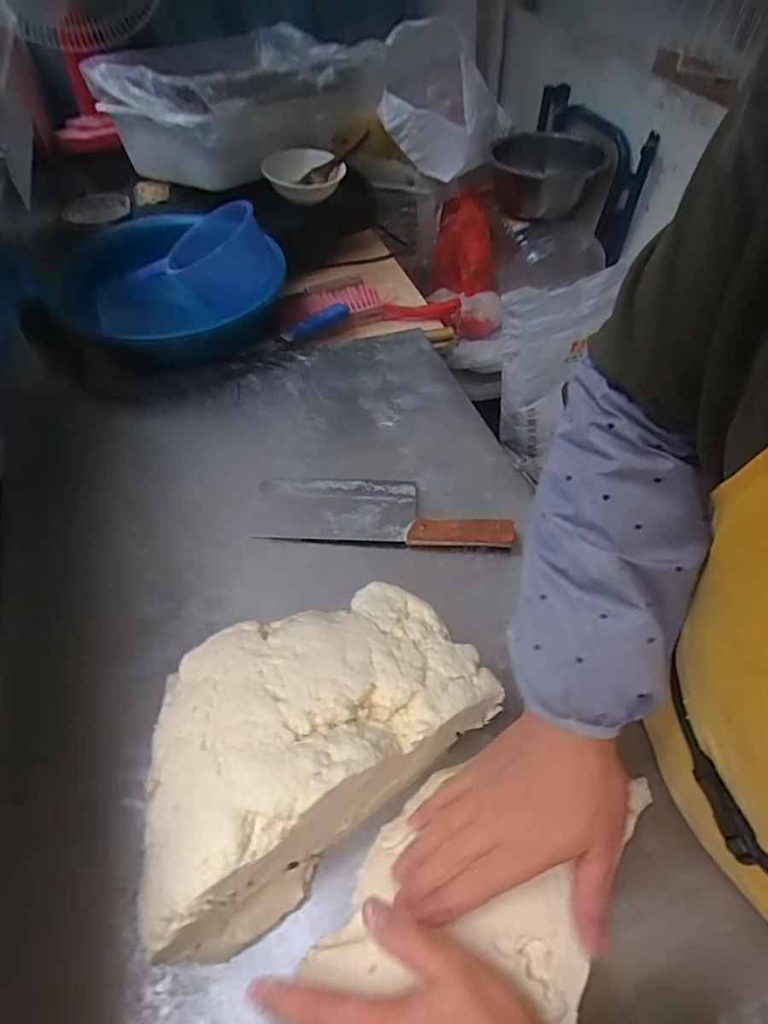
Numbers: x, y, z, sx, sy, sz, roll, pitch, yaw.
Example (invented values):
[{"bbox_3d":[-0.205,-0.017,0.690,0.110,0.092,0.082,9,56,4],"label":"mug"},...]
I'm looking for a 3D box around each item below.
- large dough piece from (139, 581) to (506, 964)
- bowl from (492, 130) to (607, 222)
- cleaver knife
[{"bbox_3d":[-0.065,0.170,0.452,0.286,0.110,0.176,-30,57,-23],"label":"large dough piece"},{"bbox_3d":[0.395,-0.839,1.407,0.255,0.109,0.256,1,51,-1],"label":"bowl"},{"bbox_3d":[-0.005,-0.007,0.656,0.293,0.026,0.088,5,51,0],"label":"cleaver knife"}]

